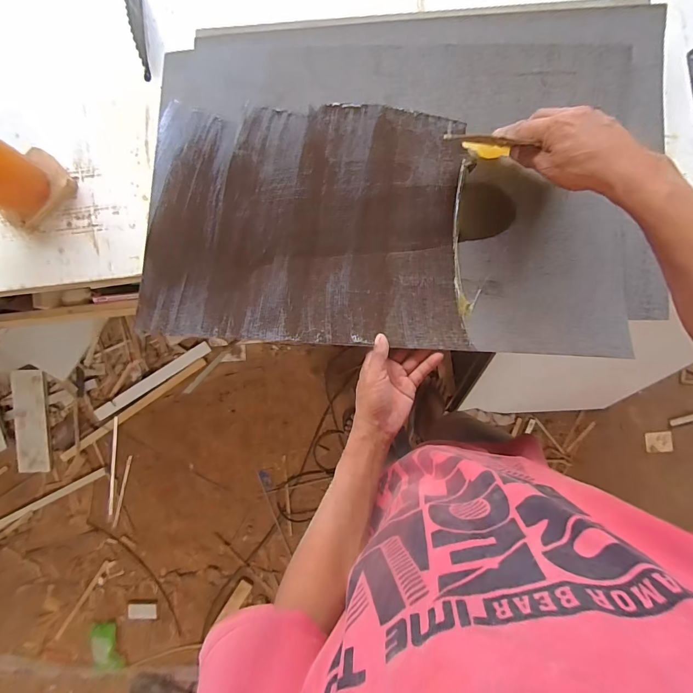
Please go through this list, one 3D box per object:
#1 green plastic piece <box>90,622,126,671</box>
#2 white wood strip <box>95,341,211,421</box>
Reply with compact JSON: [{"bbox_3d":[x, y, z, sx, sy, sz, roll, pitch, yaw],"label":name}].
[{"bbox_3d":[-0.859,1.072,1.292,0.086,0.027,0.174,-16,88,2],"label":"green plastic piece"},{"bbox_3d":[-0.703,0.124,1.313,0.472,0.028,0.044,-32,87,2],"label":"white wood strip"}]

